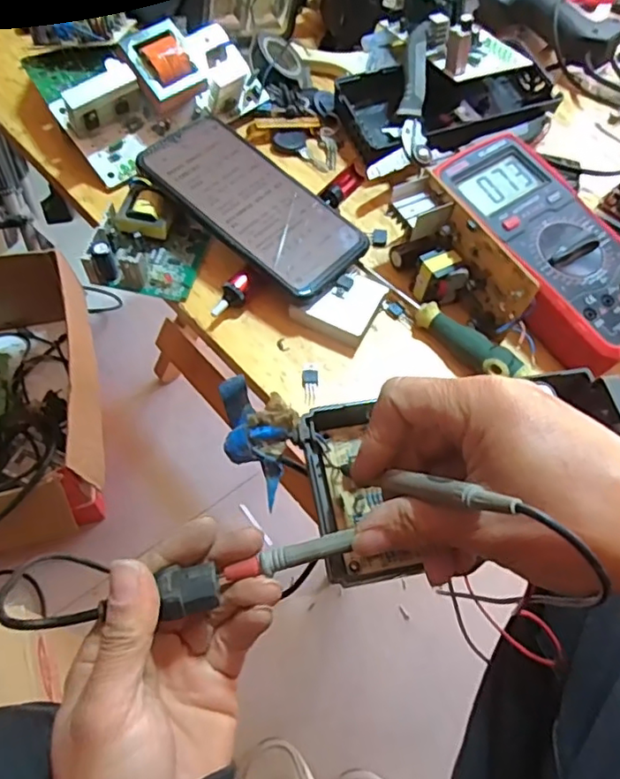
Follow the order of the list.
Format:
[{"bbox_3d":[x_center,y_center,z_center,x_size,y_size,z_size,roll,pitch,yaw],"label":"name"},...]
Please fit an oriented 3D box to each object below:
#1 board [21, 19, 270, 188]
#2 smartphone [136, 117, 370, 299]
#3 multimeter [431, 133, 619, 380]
[{"bbox_3d":[-0.133,-0.257,0.471,0.163,0.059,0.123,-37,69,-21],"label":"board"},{"bbox_3d":[-0.041,-0.133,0.413,0.161,0.007,0.074,41,66,11],"label":"smartphone"},{"bbox_3d":[0.163,-0.096,0.403,0.099,0.044,0.182,-25,65,-16],"label":"multimeter"}]

